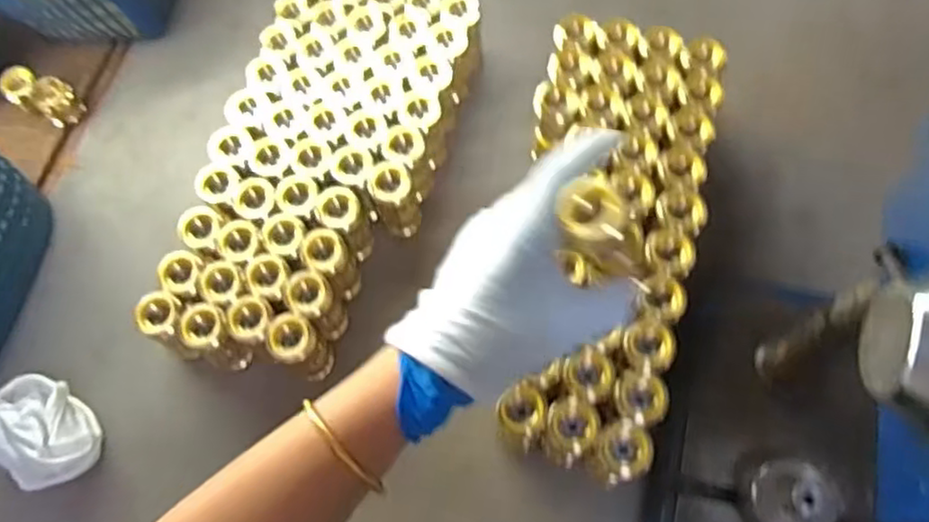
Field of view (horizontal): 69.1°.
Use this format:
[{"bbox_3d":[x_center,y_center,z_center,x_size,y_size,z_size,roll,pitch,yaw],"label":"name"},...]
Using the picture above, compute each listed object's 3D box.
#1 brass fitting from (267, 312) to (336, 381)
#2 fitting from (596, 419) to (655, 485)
[{"bbox_3d":[-0.115,0.063,0.481,0.032,0.065,0.034,-1,67,2],"label":"brass fitting"},{"bbox_3d":[0.095,0.114,0.404,0.031,0.036,0.031,-1,67,2],"label":"fitting"}]

